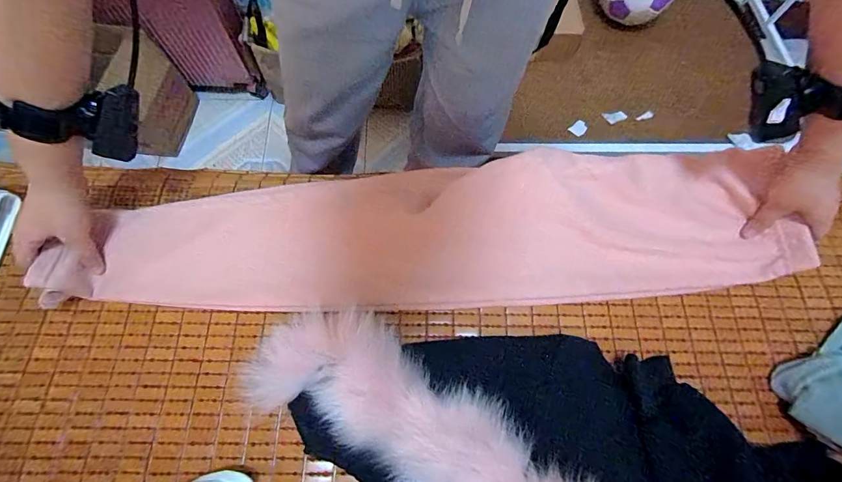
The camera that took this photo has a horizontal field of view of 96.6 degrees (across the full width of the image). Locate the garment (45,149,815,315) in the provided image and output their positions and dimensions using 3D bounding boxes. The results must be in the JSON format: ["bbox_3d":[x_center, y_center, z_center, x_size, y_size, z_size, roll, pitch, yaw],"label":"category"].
[{"bbox_3d":[0.027,-0.014,0.468,0.801,0.066,0.193,-3,69,-2],"label":"garment"}]

